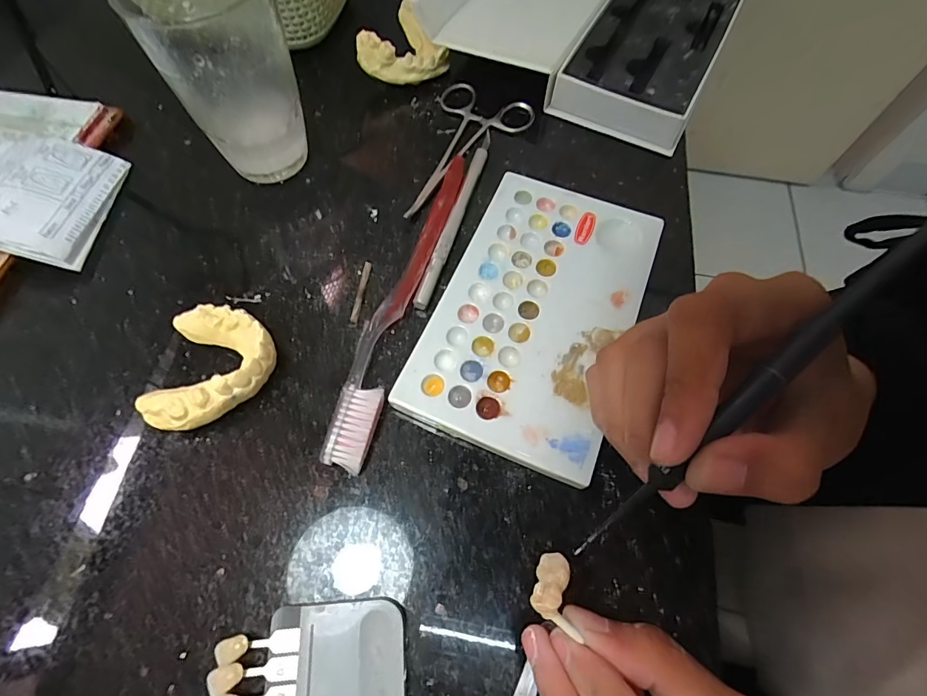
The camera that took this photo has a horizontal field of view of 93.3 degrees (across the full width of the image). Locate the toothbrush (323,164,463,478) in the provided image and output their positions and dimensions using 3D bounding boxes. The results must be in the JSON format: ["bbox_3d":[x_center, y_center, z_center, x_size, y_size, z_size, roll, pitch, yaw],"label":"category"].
[{"bbox_3d":[-0.032,-0.030,0.226,0.022,0.013,0.184,13,64,5],"label":"toothbrush"}]

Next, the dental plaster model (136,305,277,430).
[{"bbox_3d":[-0.113,0.008,0.203,0.050,0.019,0.060,1,64,-1],"label":"dental plaster model"}]

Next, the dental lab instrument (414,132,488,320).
[{"bbox_3d":[-0.003,-0.079,0.251,0.008,0.007,0.135,16,65,7],"label":"dental lab instrument"}]

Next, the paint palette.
[{"bbox_3d":[0.037,-0.020,0.221,0.091,0.012,0.152,20,66,10],"label":"paint palette"}]

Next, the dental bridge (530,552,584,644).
[{"bbox_3d":[0.027,0.074,0.136,0.009,0.005,0.021,20,34,10],"label":"dental bridge"}]

